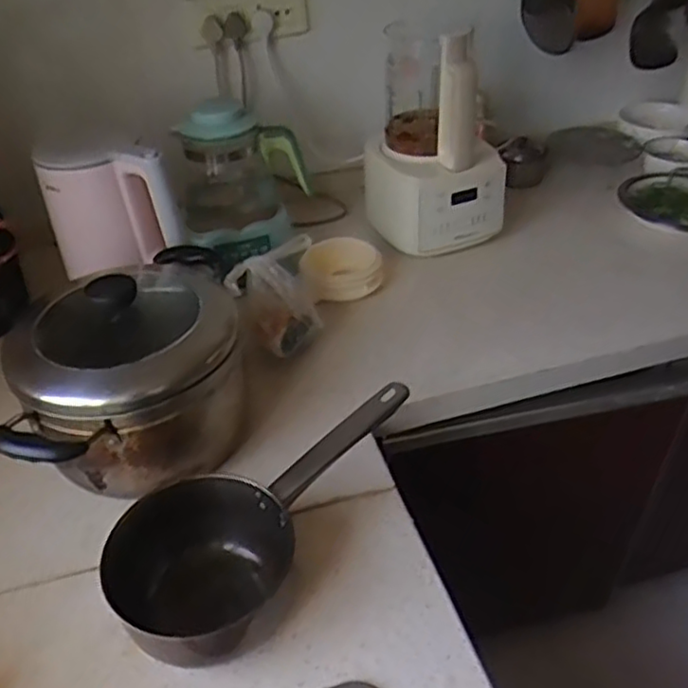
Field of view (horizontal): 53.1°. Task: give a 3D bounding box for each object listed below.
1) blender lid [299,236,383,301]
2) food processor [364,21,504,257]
[{"bbox_3d":[-0.003,-0.112,1.026,0.122,0.044,0.114,-2,39,2],"label":"blender lid"},{"bbox_3d":[0.141,-0.312,1.082,0.213,0.311,0.228,-1,39,3],"label":"food processor"}]

